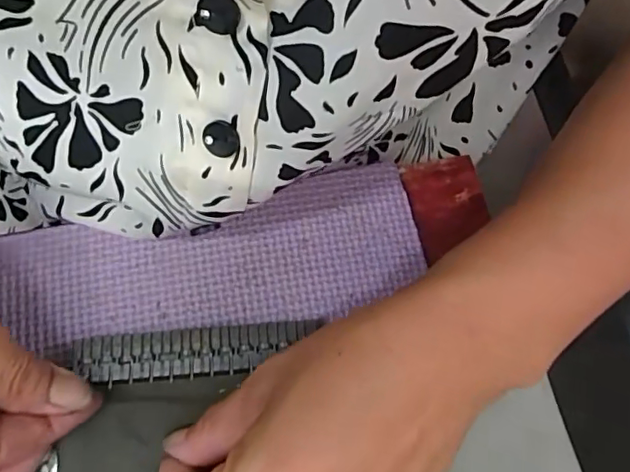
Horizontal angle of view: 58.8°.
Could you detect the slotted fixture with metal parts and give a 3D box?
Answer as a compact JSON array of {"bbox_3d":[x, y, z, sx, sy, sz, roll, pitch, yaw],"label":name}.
[{"bbox_3d":[-0.050,0.048,0.230,0.101,0.011,0.020,-6,72,-7],"label":"slotted fixture with metal parts"}]

